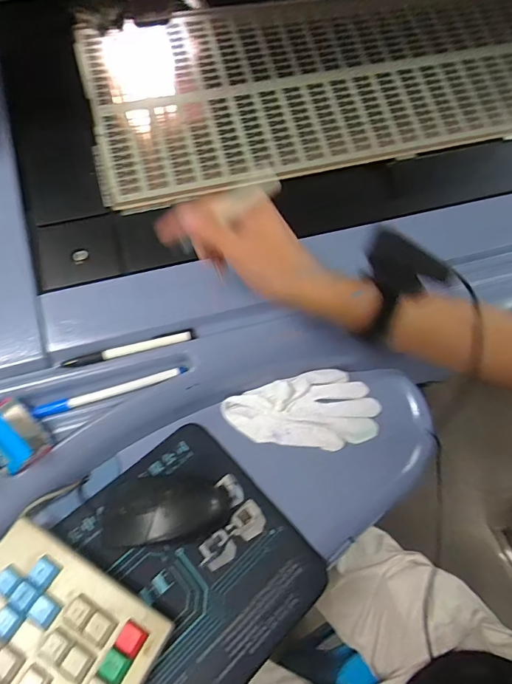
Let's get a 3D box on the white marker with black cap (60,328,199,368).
[{"bbox_3d":[-0.125,0.007,0.422,0.129,0.009,0.009,-14,54,-10],"label":"white marker with black cap"}]

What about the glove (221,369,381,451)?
[{"bbox_3d":[0.050,0.076,0.446,0.152,0.023,0.085,-13,54,-9],"label":"glove"}]

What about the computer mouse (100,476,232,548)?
[{"bbox_3d":[-0.083,0.150,0.385,0.113,0.034,0.059,0,53,0],"label":"computer mouse"}]

